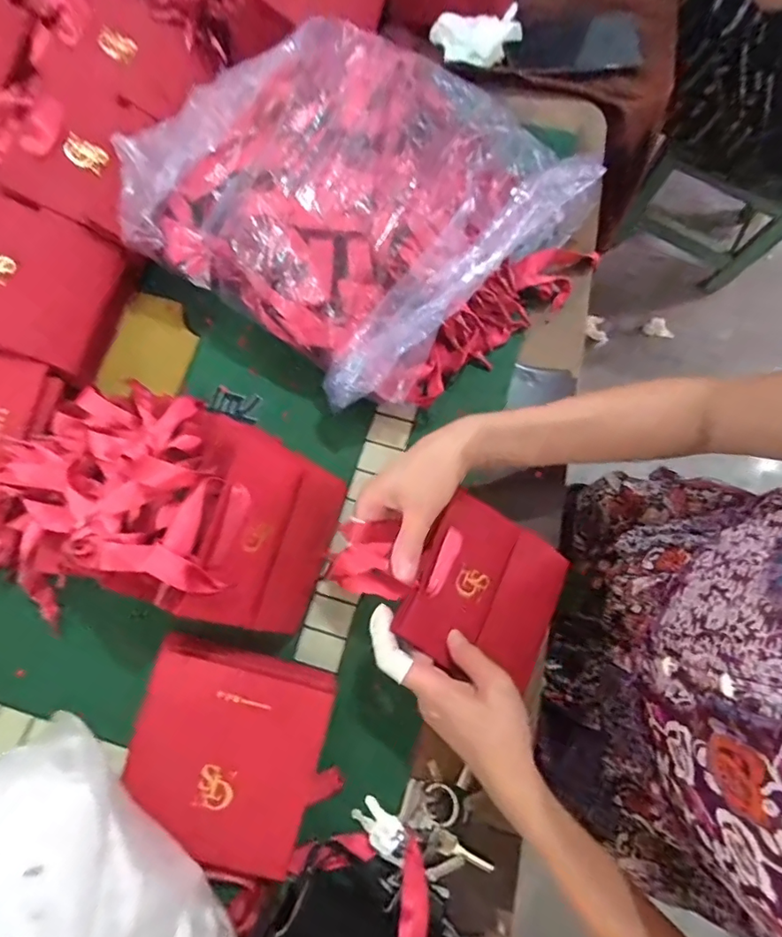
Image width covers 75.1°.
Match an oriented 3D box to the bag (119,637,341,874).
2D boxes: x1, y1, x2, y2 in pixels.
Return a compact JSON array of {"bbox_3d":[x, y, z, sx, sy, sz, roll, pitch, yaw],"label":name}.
[{"bbox_3d":[-0.124,0.229,0.415,0.151,0.055,0.153,11,75,4],"label":"bag"}]

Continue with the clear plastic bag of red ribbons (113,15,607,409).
[{"bbox_3d":[-0.025,-0.263,0.500,0.381,0.125,0.354,42,79,11],"label":"clear plastic bag of red ribbons"}]

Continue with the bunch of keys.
[{"bbox_3d":[0.032,0.301,0.416,0.098,0.016,0.086,-25,76,-6],"label":"bunch of keys"}]

